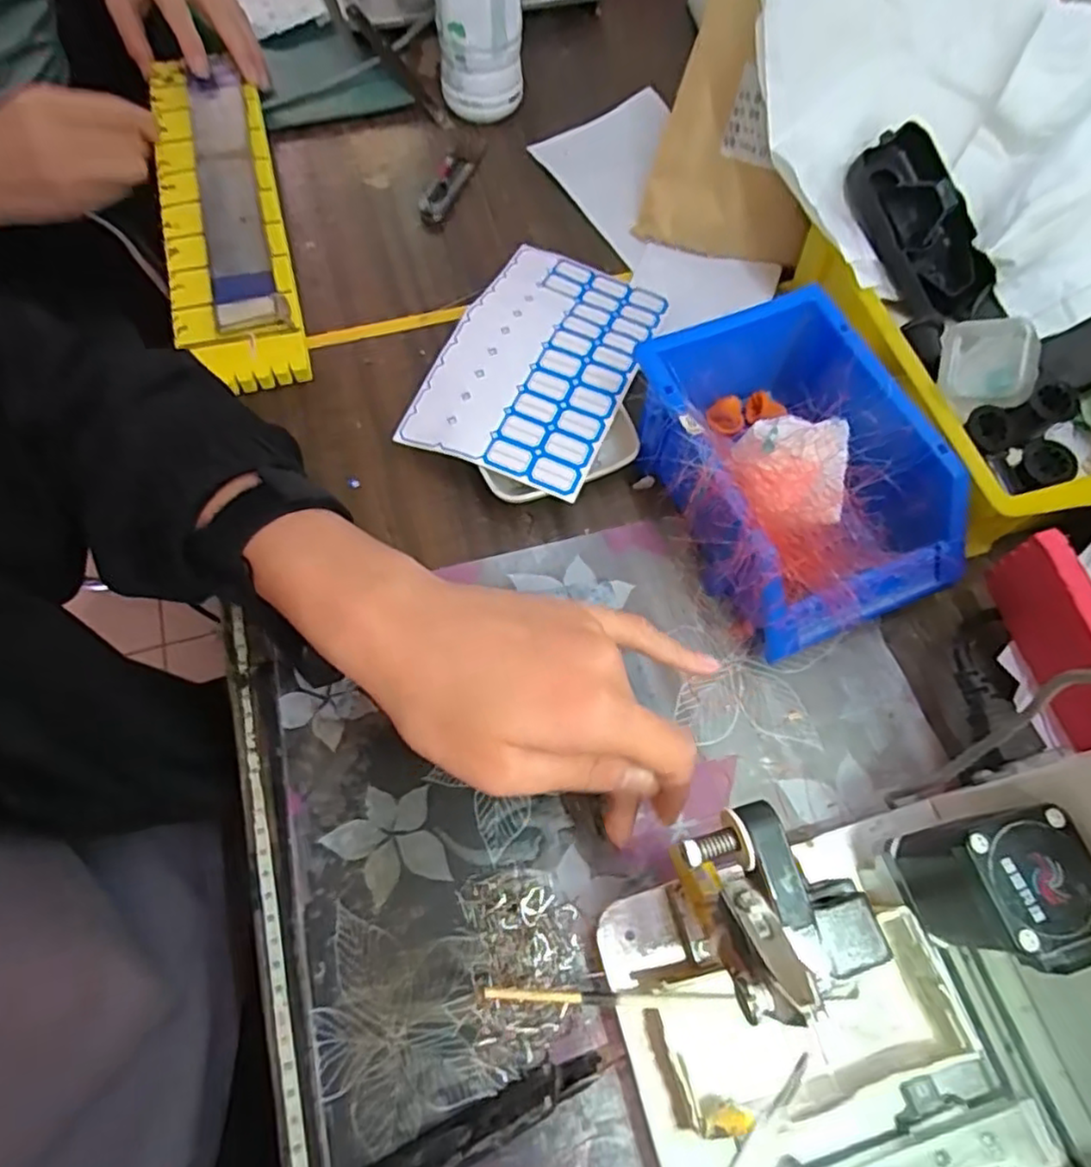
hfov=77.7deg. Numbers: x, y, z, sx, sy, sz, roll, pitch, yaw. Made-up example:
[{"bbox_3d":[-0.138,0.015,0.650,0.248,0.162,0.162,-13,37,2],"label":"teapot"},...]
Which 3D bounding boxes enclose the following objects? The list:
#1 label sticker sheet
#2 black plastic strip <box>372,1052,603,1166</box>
[{"bbox_3d":[-0.003,-0.148,0.444,0.121,0.023,0.191,21,67,8],"label":"label sticker sheet"},{"bbox_3d":[-0.044,0.233,0.275,0.144,0.019,0.016,-25,69,-12],"label":"black plastic strip"}]

